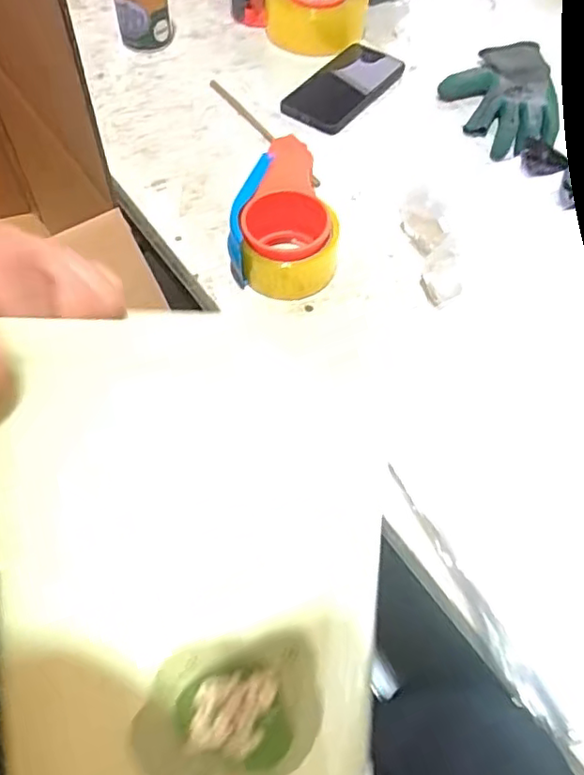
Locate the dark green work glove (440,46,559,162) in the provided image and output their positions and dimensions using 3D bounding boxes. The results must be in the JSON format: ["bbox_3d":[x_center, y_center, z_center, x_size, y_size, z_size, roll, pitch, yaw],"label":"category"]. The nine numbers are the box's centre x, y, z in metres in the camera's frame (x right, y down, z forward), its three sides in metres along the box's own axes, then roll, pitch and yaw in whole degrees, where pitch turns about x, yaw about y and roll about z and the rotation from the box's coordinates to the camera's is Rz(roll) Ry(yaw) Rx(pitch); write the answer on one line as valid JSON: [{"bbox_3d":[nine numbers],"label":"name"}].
[{"bbox_3d":[0.247,-0.348,0.726,0.128,0.028,0.224,6,59,1],"label":"dark green work glove"}]

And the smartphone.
[{"bbox_3d":[0.066,-0.367,0.728,0.082,0.012,0.176,33,63,17],"label":"smartphone"}]

